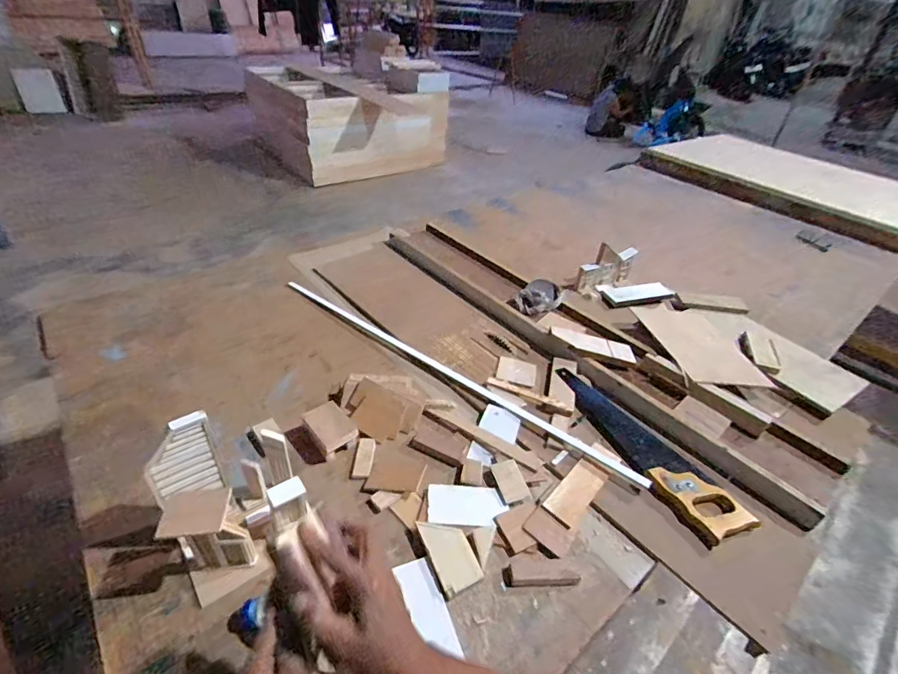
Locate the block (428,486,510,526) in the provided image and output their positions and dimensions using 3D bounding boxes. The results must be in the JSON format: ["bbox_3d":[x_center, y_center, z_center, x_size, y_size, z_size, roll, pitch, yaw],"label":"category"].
[{"bbox_3d":[0.028,0.264,0.692,0.119,0.007,0.065,4,37,-1],"label":"block"}]

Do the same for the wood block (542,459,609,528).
[{"bbox_3d":[0.209,0.251,0.725,0.053,0.016,0.121,31,45,30],"label":"wood block"}]

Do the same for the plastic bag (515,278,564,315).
[{"bbox_3d":[0.236,-0.100,1.141,0.125,0.052,0.102,5,37,0],"label":"plastic bag"}]

